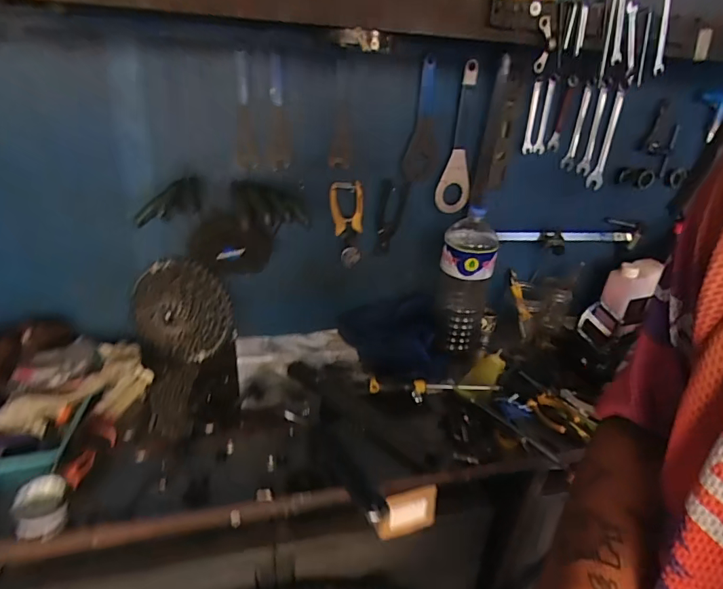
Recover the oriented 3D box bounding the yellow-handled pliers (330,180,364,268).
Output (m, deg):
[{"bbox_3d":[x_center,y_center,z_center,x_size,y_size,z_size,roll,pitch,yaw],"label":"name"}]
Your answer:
[{"bbox_3d":[-0.030,-0.134,0.889,0.064,0.167,0.020,-1,25,-9],"label":"yellow-handled pliers"}]

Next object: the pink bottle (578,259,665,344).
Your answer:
[{"bbox_3d":[0.584,0.012,1.035,0.085,0.237,0.063,37,0,-40],"label":"pink bottle"}]

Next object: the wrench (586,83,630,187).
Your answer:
[{"bbox_3d":[0.524,-0.332,0.970,0.035,0.214,0.017,-3,26,-16],"label":"wrench"}]

